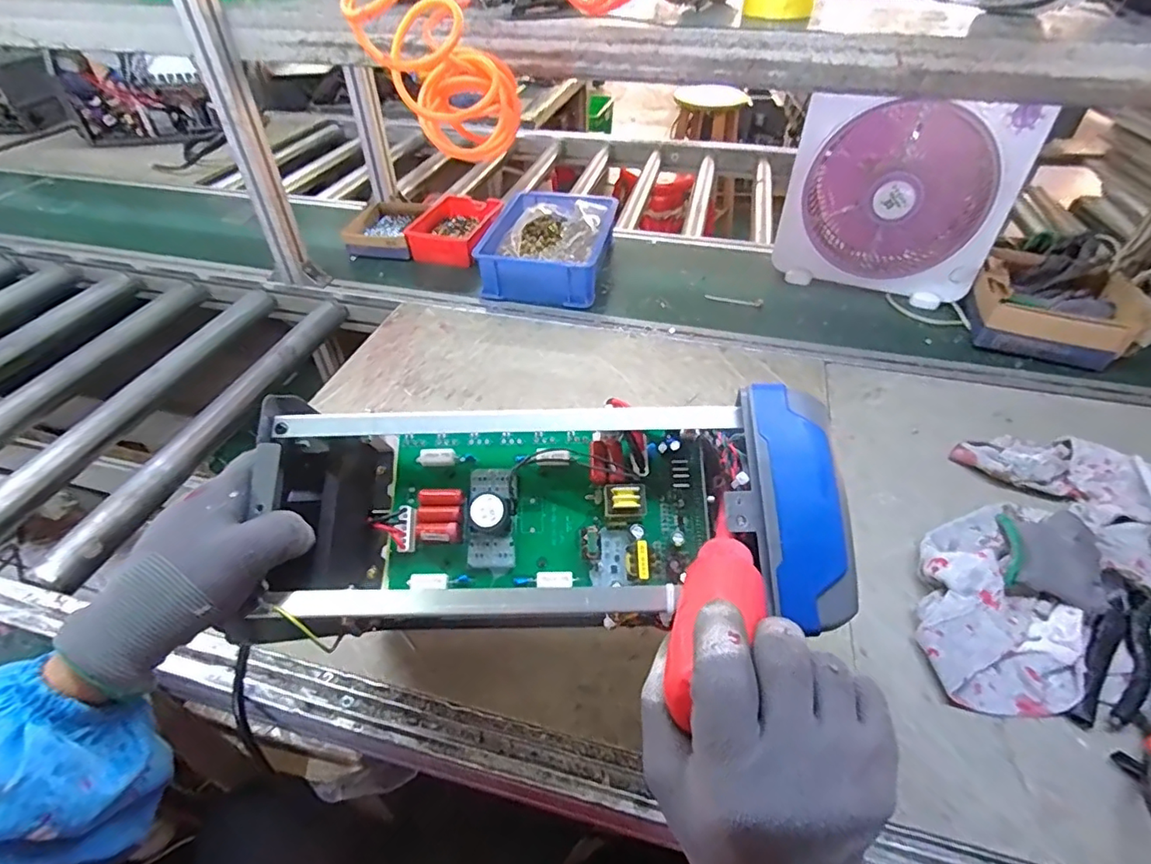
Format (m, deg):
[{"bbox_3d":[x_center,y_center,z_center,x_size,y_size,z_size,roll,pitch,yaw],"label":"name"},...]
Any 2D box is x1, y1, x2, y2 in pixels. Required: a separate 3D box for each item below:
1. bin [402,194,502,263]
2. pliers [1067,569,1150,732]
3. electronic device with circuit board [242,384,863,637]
[{"bbox_3d":[-0.232,-0.408,1.134,0.158,0.059,0.221,11,44,11],"label":"bin"},{"bbox_3d":[0.490,0.197,0.504,0.047,0.030,0.164,28,50,26],"label":"pliers"},{"bbox_3d":[-0.022,0.052,0.365,0.360,0.090,0.144,0,72,0],"label":"electronic device with circuit board"}]

